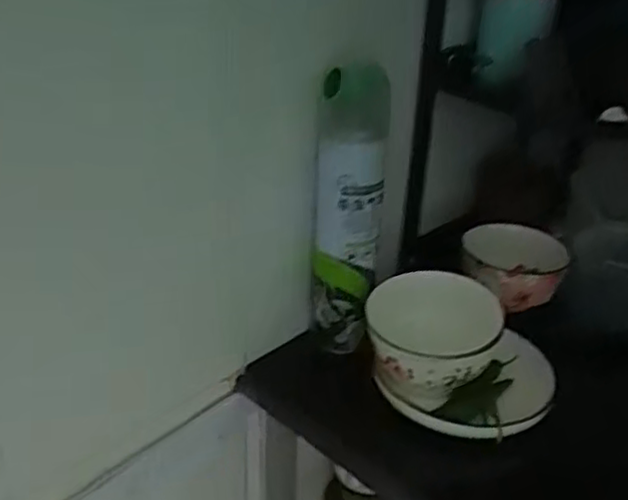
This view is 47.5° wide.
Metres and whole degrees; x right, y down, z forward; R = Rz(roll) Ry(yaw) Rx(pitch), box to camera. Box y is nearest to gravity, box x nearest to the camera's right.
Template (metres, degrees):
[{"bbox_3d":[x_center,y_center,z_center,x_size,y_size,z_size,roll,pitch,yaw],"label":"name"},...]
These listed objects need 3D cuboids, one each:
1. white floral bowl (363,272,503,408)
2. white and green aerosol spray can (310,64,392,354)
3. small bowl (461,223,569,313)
[{"bbox_3d":[0.114,0.084,0.699,0.120,0.074,0.118,2,29,-1],"label":"white floral bowl"},{"bbox_3d":[0.032,-0.036,0.703,0.069,0.276,0.055,3,29,1],"label":"white and green aerosol spray can"},{"bbox_3d":[0.227,0.021,0.819,0.113,0.063,0.094,11,30,14],"label":"small bowl"}]

